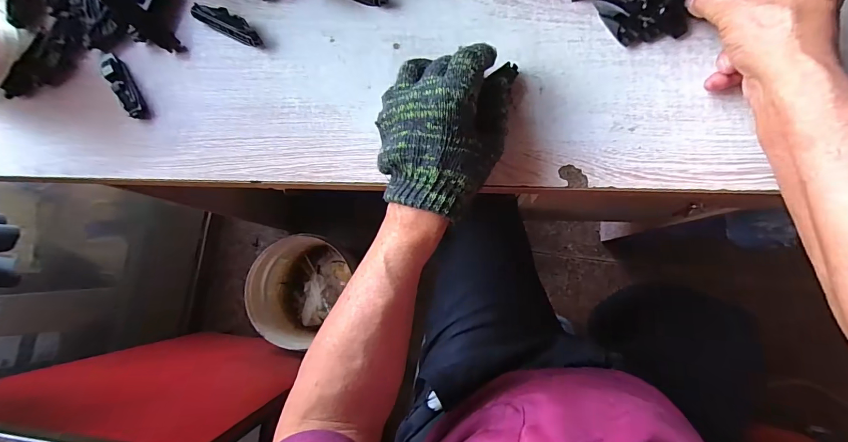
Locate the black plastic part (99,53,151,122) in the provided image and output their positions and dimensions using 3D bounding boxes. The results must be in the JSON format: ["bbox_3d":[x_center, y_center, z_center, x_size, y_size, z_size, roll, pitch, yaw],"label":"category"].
[{"bbox_3d":[-0.301,-0.136,0.381,0.014,0.025,0.072,-31,81,1],"label":"black plastic part"}]

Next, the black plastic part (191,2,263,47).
[{"bbox_3d":[-0.194,-0.198,0.382,0.076,0.018,0.022,27,86,8],"label":"black plastic part"}]

